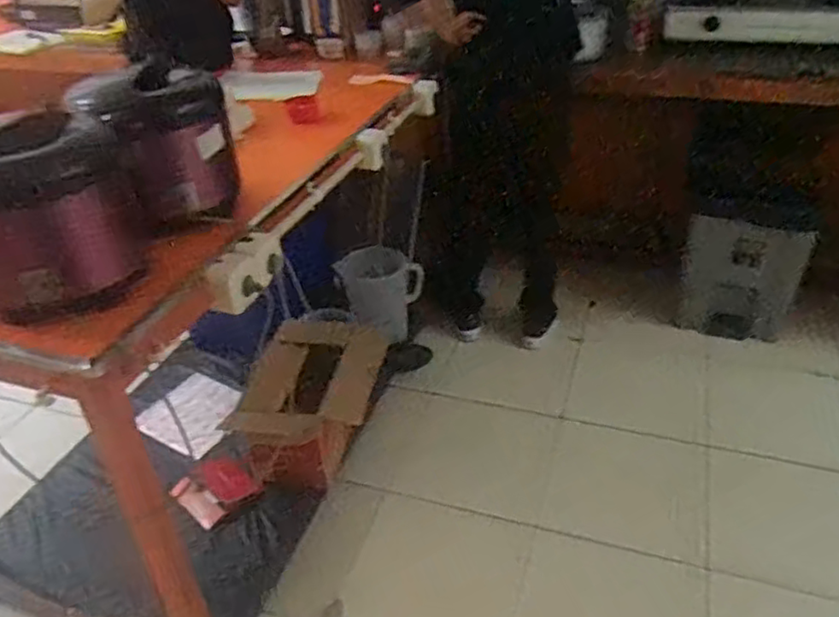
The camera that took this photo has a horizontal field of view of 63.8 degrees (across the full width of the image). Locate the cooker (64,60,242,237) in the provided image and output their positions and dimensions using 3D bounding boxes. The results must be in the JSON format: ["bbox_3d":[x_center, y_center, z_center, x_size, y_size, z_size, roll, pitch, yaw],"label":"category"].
[{"bbox_3d":[-0.484,-0.306,1.256,0.257,0.245,0.233,-16,33,-25],"label":"cooker"}]

